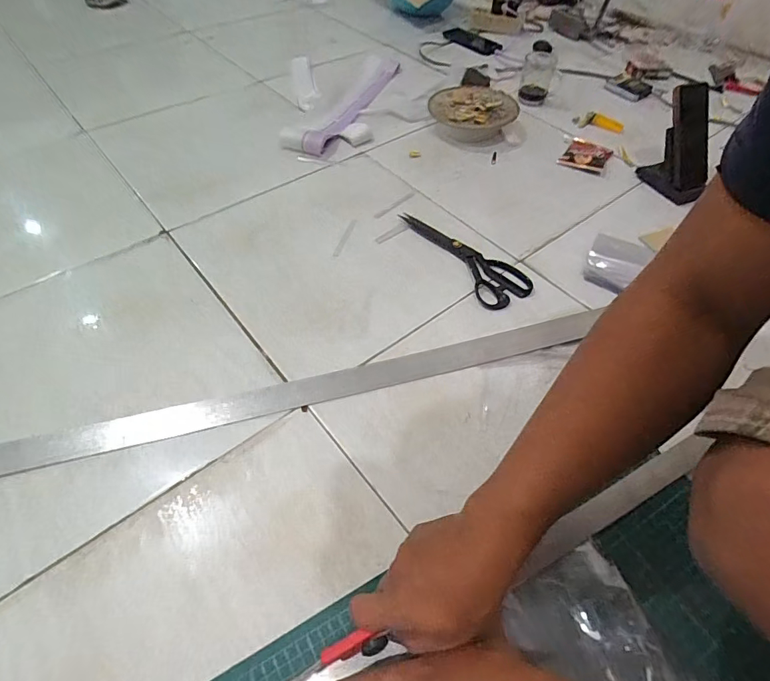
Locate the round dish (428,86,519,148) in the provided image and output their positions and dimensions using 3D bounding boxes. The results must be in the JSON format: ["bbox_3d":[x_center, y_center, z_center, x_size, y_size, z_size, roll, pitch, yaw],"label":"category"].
[{"bbox_3d":[0.181,-0.477,0.911,0.169,0.049,0.165,1,53,-1],"label":"round dish"}]

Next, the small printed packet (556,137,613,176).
[{"bbox_3d":[0.398,-0.366,0.854,0.082,0.017,0.111,28,56,18],"label":"small printed packet"}]

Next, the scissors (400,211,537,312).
[{"bbox_3d":[0.128,-0.140,0.674,0.094,0.012,0.231,-25,58,-20],"label":"scissors"}]

